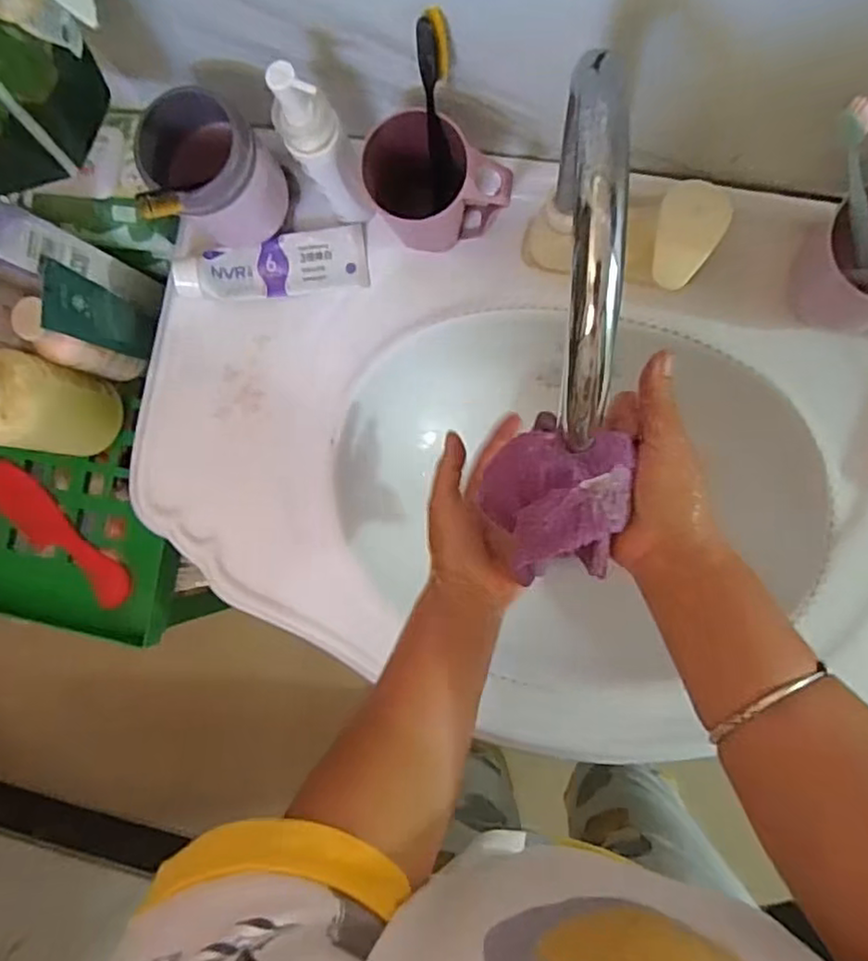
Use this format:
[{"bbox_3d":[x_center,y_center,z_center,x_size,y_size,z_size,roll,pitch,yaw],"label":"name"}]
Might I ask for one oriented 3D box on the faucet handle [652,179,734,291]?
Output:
[{"bbox_3d":[0.180,-0.172,0.458,0.046,0.011,0.074,11,90,8],"label":"faucet handle"}]

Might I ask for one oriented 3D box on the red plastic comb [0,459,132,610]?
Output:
[{"bbox_3d":[-0.418,0.058,0.718,0.219,0.013,0.052,40,93,7],"label":"red plastic comb"}]

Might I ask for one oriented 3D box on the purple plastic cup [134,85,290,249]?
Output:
[{"bbox_3d":[-0.170,-0.239,0.513,0.087,0.113,0.091,-45,83,4],"label":"purple plastic cup"}]

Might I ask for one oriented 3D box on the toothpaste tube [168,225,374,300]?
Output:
[{"bbox_3d":[-0.142,-0.190,0.575,0.166,0.026,0.052,-7,87,7],"label":"toothpaste tube"}]

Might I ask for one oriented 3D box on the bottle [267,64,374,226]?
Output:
[{"bbox_3d":[-0.081,-0.241,0.486,0.038,0.167,0.034,-30,85,6],"label":"bottle"}]

